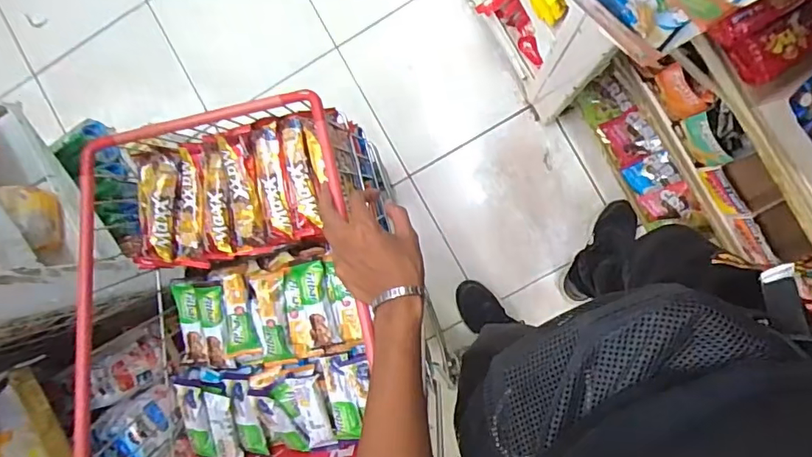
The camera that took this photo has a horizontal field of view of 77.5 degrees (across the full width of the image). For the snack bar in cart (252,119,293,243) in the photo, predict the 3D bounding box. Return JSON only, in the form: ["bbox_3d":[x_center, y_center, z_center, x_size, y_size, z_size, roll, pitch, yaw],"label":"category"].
[{"bbox_3d":[-0.176,-0.062,0.667,0.039,0.014,0.160,-7,91,7],"label":"snack bar in cart"}]

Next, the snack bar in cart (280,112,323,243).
[{"bbox_3d":[-0.137,-0.067,0.655,0.038,0.015,0.157,-7,91,7],"label":"snack bar in cart"}]

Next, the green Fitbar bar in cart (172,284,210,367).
[{"bbox_3d":[-0.319,0.146,0.758,0.044,0.023,0.125,-6,91,7],"label":"green Fitbar bar in cart"}]

